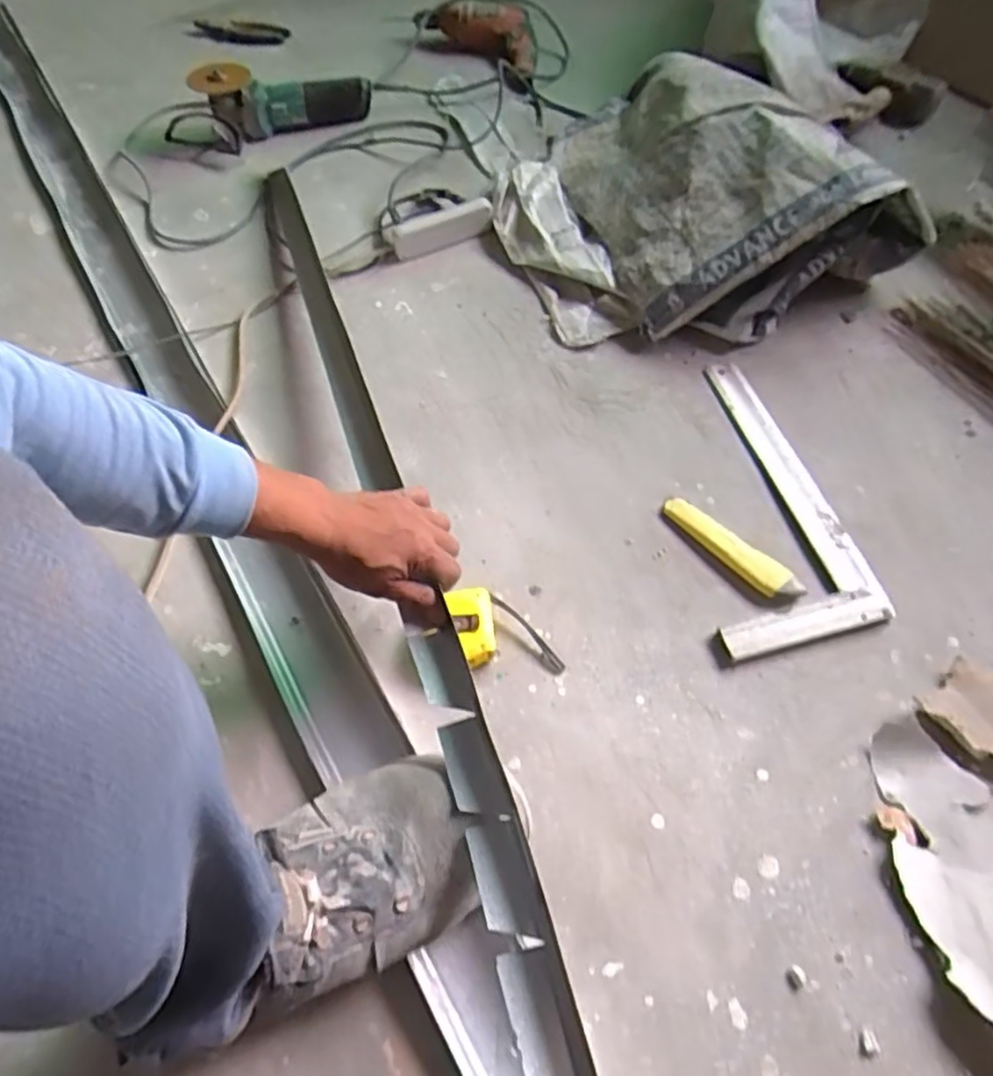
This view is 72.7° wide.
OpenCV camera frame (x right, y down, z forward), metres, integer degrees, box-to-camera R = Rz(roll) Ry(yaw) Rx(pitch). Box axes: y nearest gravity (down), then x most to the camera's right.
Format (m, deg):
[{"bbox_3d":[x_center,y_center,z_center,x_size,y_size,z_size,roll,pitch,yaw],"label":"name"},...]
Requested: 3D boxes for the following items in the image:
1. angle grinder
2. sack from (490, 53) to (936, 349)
[{"bbox_3d":[-0.373,-0.708,1.104,0.336,0.100,0.113,-14,60,-6],"label":"angle grinder"},{"bbox_3d":[0.216,-0.445,0.874,0.400,0.162,0.469,-26,62,-13],"label":"sack"}]

